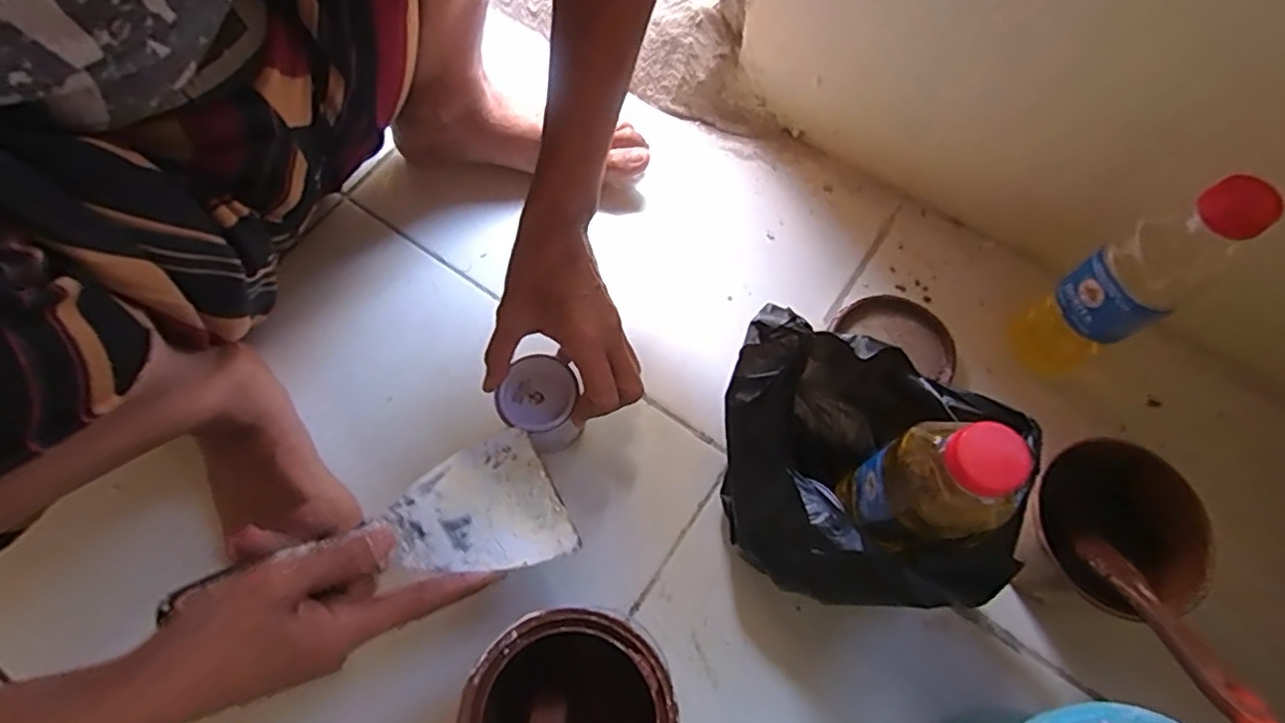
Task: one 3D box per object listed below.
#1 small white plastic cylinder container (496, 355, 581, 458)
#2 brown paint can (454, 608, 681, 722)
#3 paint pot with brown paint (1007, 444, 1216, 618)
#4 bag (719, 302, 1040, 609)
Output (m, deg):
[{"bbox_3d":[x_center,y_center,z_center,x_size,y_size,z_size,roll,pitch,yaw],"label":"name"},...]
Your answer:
[{"bbox_3d":[-0.070,0.029,0.437,0.052,0.040,0.057,0,69,1],"label":"small white plastic cylinder container"},{"bbox_3d":[-0.033,0.192,0.349,0.103,0.120,0.102,-42,74,-14],"label":"brown paint can"},{"bbox_3d":[0.282,0.112,0.395,0.094,0.074,0.099,0,69,1],"label":"paint pot with brown paint"},{"bbox_3d":[0.117,0.067,0.389,0.130,0.134,0.149,6,69,4],"label":"bag"}]

